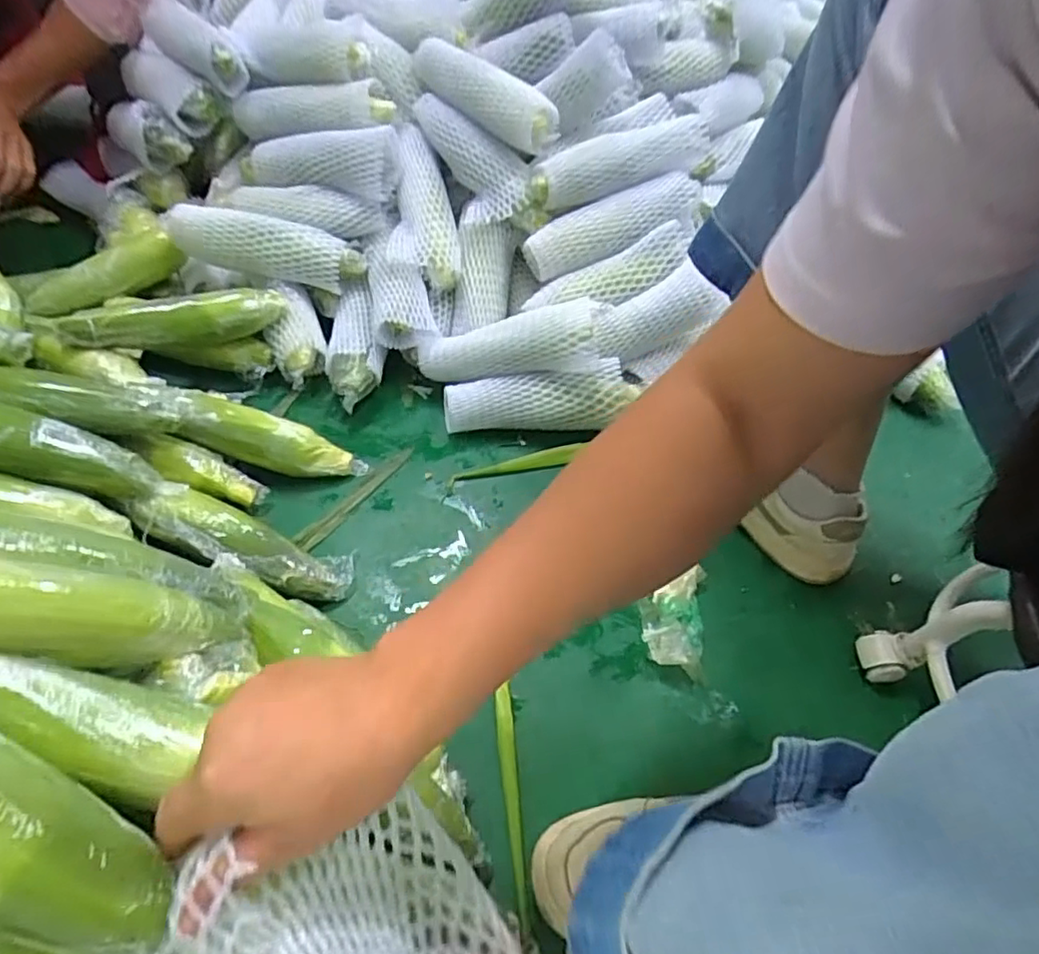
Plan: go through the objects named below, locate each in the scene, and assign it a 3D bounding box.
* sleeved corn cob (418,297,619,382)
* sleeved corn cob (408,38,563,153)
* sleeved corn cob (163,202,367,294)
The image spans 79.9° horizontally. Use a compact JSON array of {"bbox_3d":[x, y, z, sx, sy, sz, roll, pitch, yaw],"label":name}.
[{"bbox_3d":[-0.010,-0.153,0.740,0.226,0.075,0.069,-5,52,17],"label":"sleeved corn cob"},{"bbox_3d":[-0.053,-0.486,0.776,0.066,0.059,0.233,-30,60,-22],"label":"sleeved corn cob"},{"bbox_3d":[-0.316,-0.289,0.784,0.236,0.064,0.061,9,53,-12],"label":"sleeved corn cob"}]

